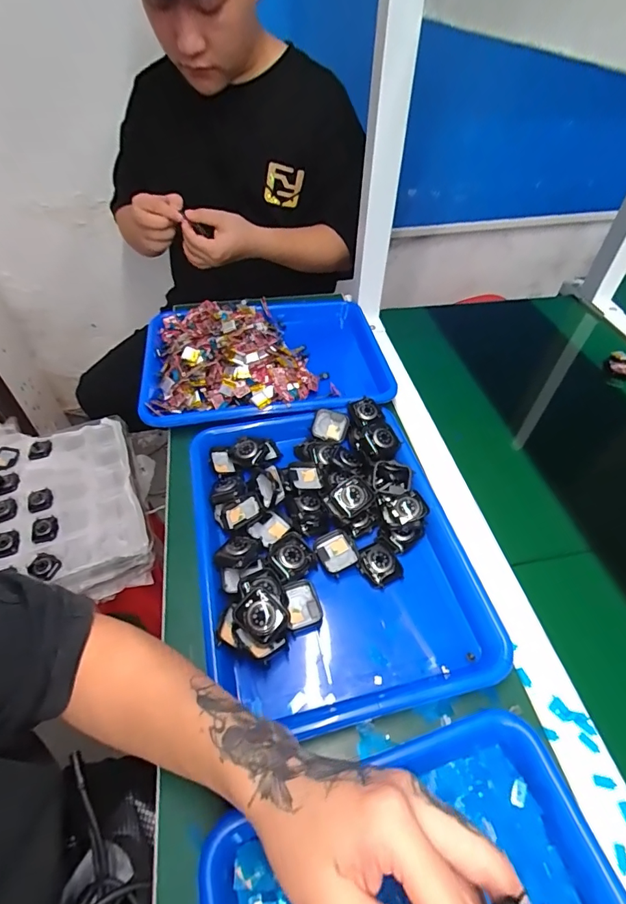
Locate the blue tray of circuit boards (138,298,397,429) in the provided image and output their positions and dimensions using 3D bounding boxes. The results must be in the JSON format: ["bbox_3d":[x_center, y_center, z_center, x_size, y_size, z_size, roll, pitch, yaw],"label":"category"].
[{"bbox_3d":[-0.060,-0.143,0.637,0.359,0.079,0.264,-4,49,-5],"label":"blue tray of circuit boards"}]

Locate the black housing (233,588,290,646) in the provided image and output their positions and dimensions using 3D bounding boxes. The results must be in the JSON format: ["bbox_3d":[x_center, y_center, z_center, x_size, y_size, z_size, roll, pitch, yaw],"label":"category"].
[{"bbox_3d":[-0.043,0.139,0.370,0.041,0.016,0.033,30,55,23],"label":"black housing"}]

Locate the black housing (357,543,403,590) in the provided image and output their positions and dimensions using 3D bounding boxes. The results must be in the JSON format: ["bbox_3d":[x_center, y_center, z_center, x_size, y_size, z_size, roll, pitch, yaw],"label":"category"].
[{"bbox_3d":[0.066,0.112,0.432,0.037,0.010,0.041,-19,52,-17],"label":"black housing"}]

